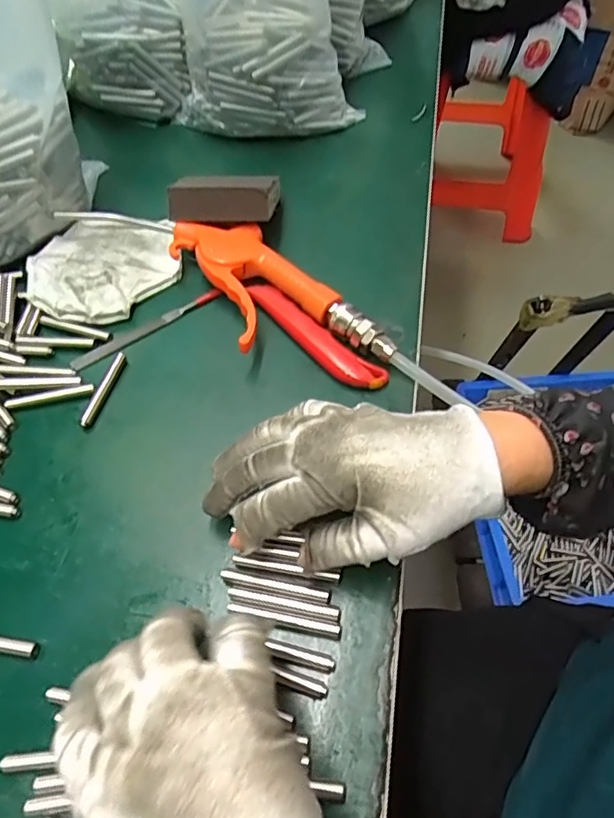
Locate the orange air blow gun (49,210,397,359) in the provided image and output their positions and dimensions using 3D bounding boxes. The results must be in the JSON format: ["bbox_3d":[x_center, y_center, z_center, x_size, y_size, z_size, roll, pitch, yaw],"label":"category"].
[{"bbox_3d":[-0.062,-0.097,0.407,0.081,0.026,0.265,-40,64,-21],"label":"orange air blow gun"}]

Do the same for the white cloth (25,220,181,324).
[{"bbox_3d":[-0.158,-0.111,0.429,0.101,0.014,0.108,31,63,20],"label":"white cloth"}]

